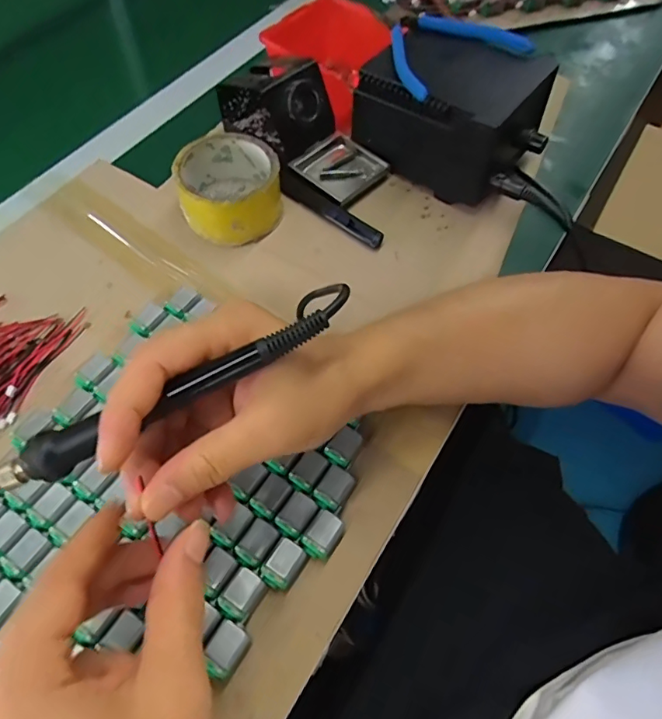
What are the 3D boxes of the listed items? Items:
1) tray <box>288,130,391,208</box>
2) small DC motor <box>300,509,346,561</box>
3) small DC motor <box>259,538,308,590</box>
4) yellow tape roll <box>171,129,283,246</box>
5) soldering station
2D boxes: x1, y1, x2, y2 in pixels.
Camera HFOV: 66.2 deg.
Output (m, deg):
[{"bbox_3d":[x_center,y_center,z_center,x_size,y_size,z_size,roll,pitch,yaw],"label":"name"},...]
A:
[{"bbox_3d":[0.005,-0.179,0.475,0.080,0.015,0.069,38,66,17],"label":"tray"},{"bbox_3d":[-0.005,0.110,0.315,0.020,0.019,0.027,30,64,14],"label":"small DC motor"},{"bbox_3d":[-0.028,0.125,0.306,0.020,0.017,0.026,32,64,14],"label":"small DC motor"},{"bbox_3d":[-0.088,-0.147,0.437,0.082,0.048,0.086,1,61,-2],"label":"yellow tape roll"},{"bbox_3d":[0.110,-0.222,0.462,0.150,0.095,0.104,35,65,16],"label":"soldering station"}]

